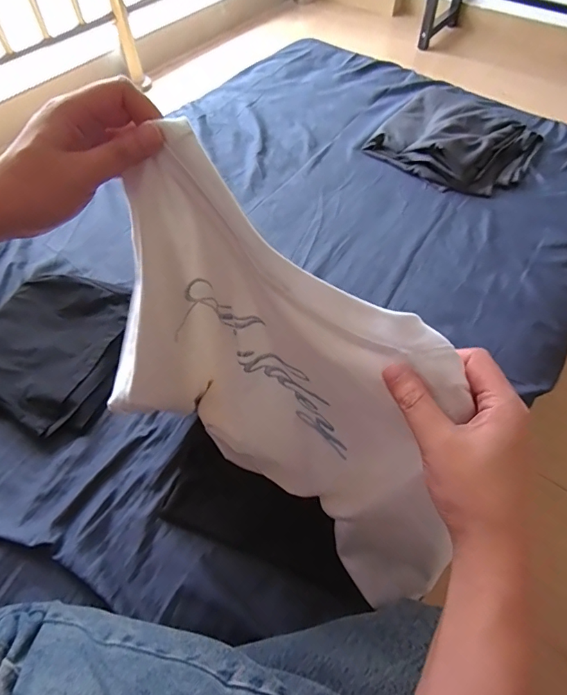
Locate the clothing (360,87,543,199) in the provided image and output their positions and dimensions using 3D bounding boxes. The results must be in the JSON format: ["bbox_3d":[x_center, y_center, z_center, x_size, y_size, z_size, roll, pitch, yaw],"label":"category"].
[{"bbox_3d":[0.385,-0.472,0.971,0.329,0.056,0.323,39,65,23],"label":"clothing"}]

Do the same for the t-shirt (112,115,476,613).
[{"bbox_3d":[-0.003,0.049,0.402,0.316,0.377,0.126,31,62,19],"label":"t-shirt"}]

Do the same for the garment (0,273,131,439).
[{"bbox_3d":[-0.363,-0.002,0.697,0.256,0.030,0.262,17,58,11],"label":"garment"}]

